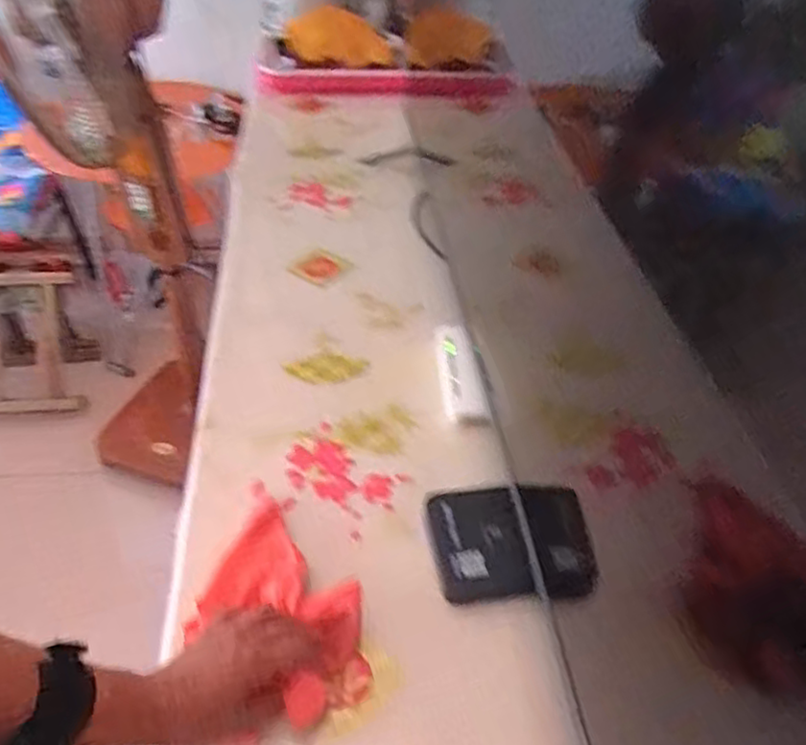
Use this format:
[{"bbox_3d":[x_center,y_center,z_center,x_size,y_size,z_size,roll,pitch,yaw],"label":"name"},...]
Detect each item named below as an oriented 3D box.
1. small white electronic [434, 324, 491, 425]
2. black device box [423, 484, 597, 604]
[{"bbox_3d":[0.065,-0.003,0.799,0.044,0.014,0.152,-1,42,-8],"label":"small white electronic"},{"bbox_3d":[0.099,0.153,0.637,0.142,0.022,0.115,-2,42,-9],"label":"black device box"}]

